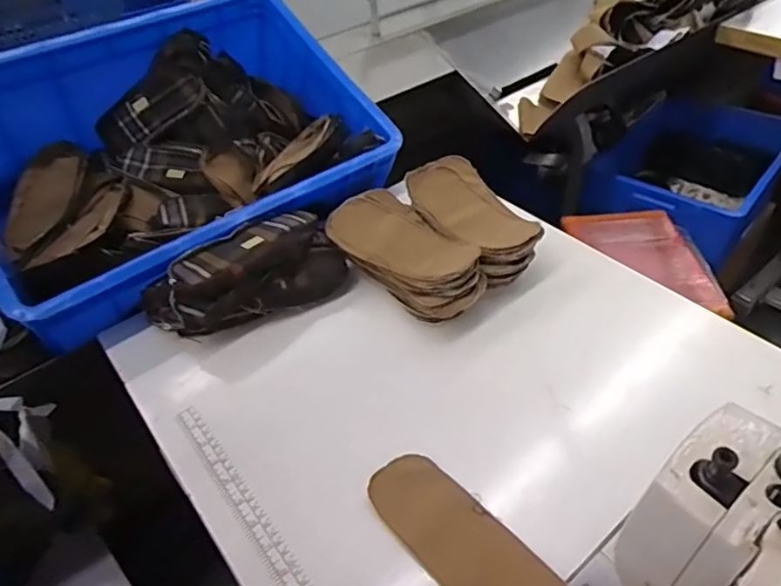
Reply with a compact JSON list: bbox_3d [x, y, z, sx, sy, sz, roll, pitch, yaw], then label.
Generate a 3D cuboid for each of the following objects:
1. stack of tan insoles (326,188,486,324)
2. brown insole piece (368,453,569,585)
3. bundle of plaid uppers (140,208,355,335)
[{"bbox_3d":[0.022,-0.048,0.665,0.103,0.052,0.202,-36,51,-28],"label":"stack of tan insoles"},{"bbox_3d":[0.061,0.202,0.446,0.066,0.008,0.187,-38,53,-22],"label":"brown insole piece"},{"bbox_3d":[-0.168,-0.024,0.655,0.224,0.074,0.102,-23,46,-18],"label":"bundle of plaid uppers"}]

